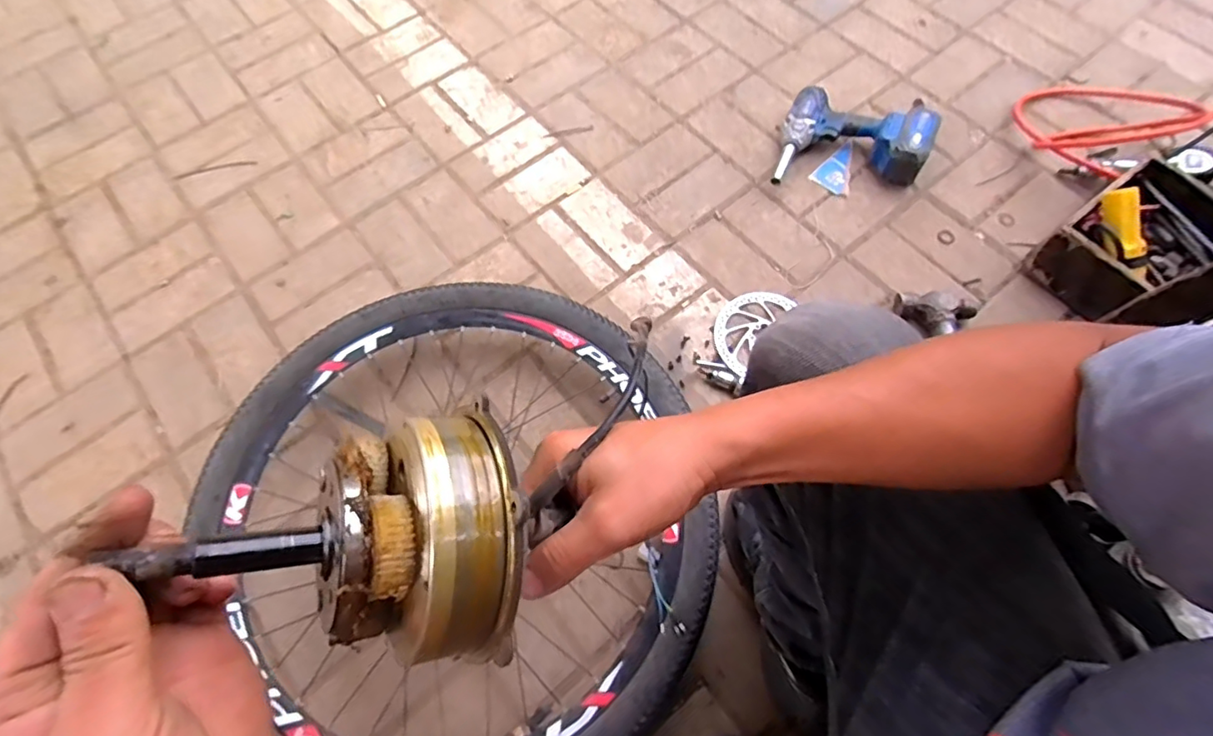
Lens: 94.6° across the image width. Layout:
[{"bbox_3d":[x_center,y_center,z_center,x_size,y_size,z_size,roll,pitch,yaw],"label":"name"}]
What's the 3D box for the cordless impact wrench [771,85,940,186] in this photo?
[{"bbox_3d":[0.426,-0.394,0.960,0.239,0.104,0.183,12,69,6],"label":"cordless impact wrench"}]

